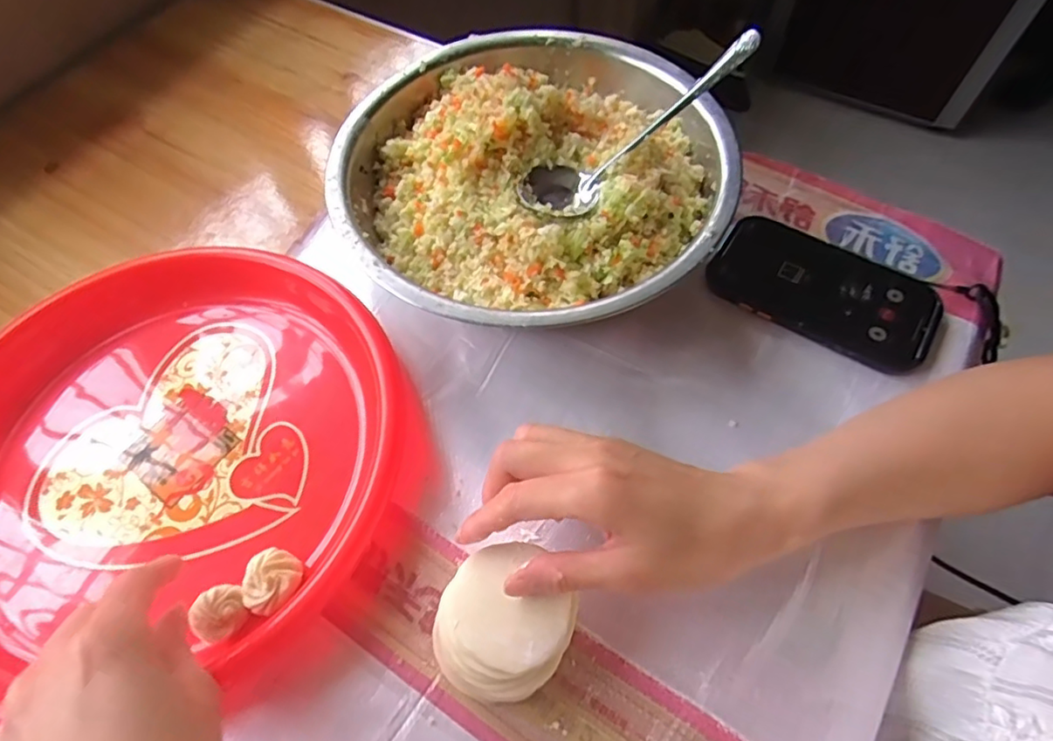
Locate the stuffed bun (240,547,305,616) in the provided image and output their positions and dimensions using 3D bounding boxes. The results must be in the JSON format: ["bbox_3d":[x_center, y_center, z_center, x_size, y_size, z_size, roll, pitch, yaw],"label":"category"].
[{"bbox_3d":[-0.143,0.120,0.324,0.031,0.019,0.033,16,63,11],"label":"stuffed bun"}]

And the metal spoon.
[{"bbox_3d":[0.071,-0.157,0.369,0.171,0.027,0.050,-37,64,9],"label":"metal spoon"}]

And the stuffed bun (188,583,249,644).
[{"bbox_3d":[-0.167,0.133,0.314,0.023,0.021,0.029,16,63,11],"label":"stuffed bun"}]

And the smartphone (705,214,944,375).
[{"bbox_3d":[0.214,-0.059,0.417,0.152,0.012,0.084,28,66,16],"label":"smartphone"}]

